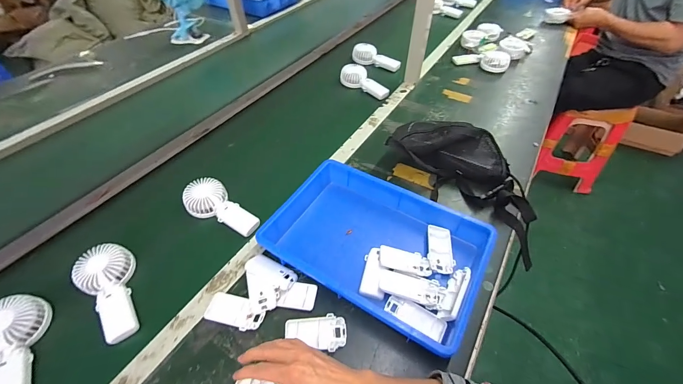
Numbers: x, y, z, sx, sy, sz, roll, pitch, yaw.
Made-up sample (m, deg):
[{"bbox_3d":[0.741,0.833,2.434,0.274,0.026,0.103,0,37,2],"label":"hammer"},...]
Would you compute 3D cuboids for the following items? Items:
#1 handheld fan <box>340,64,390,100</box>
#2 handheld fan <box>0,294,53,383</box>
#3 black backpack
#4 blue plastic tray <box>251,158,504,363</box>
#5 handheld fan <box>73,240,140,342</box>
[{"bbox_3d":[0.078,-0.361,0.955,0.073,0.043,0.181,-33,55,-25],"label":"handheld fan"},{"bbox_3d":[-0.503,0.250,0.445,0.078,0.036,0.175,-22,62,-17],"label":"handheld fan"},{"bbox_3d":[0.287,-0.027,0.668,0.360,0.178,0.169,29,55,27],"label":"black backpack"},{"bbox_3d":[0.059,0.092,0.533,0.365,0.059,0.243,25,53,22],"label":"blue plastic tray"},{"bbox_3d":[-0.401,0.172,0.510,0.079,0.034,0.178,-28,65,-21],"label":"handheld fan"}]

